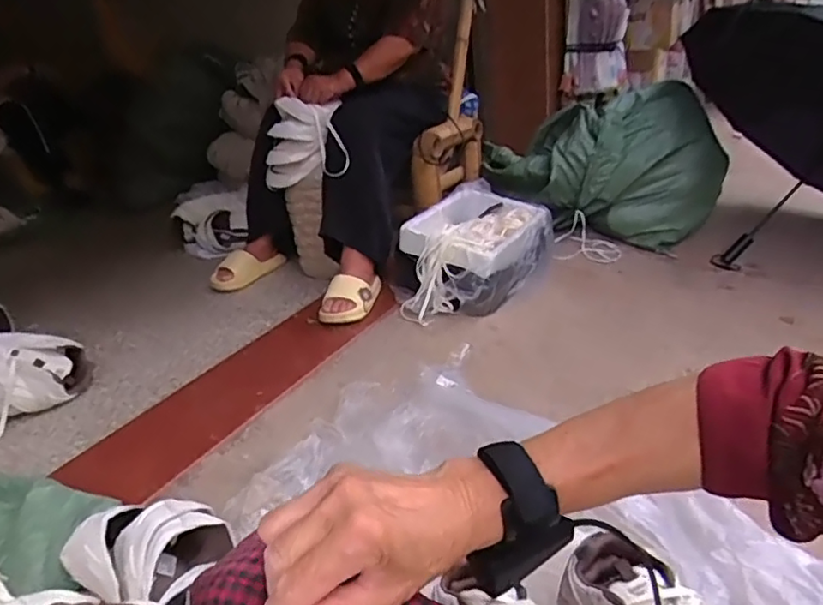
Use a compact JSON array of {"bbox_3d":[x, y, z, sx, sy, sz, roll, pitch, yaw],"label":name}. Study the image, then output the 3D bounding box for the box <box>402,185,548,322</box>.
[{"bbox_3d":[0.144,-0.122,1.495,0.251,0.189,0.421,14,33,34],"label":"box"}]

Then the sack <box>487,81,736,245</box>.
[{"bbox_3d":[0.569,-0.412,1.821,0.652,0.376,0.457,-12,27,-12],"label":"sack"}]

